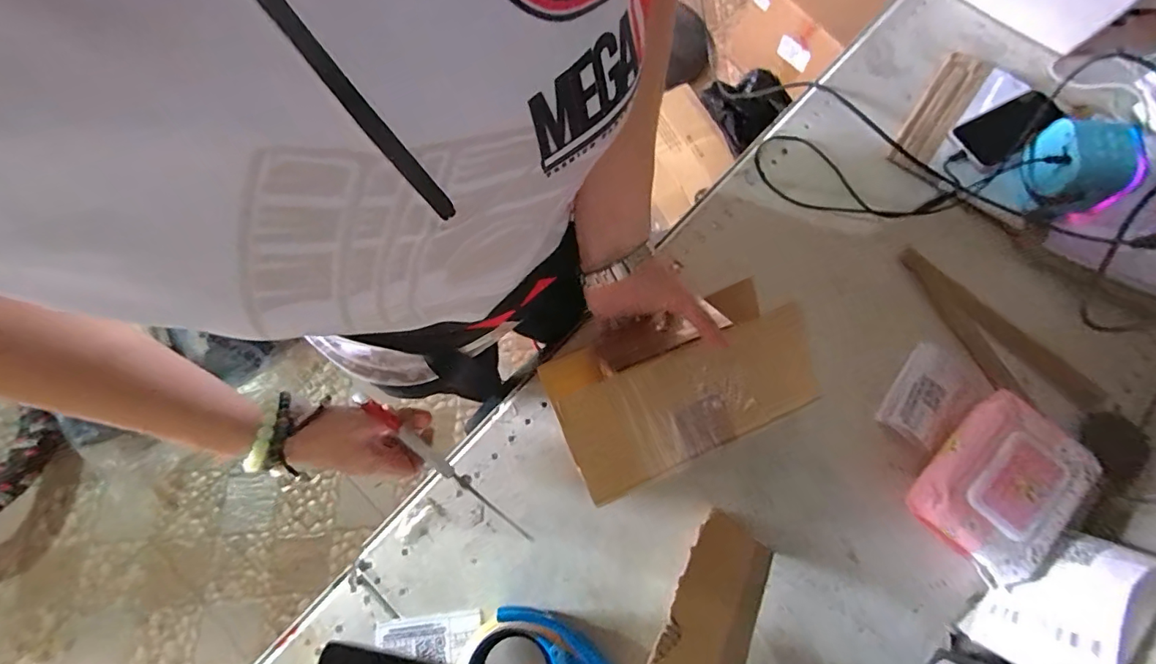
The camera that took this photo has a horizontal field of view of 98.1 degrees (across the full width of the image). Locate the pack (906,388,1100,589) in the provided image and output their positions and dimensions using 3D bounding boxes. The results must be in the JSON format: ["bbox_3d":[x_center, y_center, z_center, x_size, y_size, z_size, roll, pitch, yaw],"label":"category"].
[{"bbox_3d":[0.423,0.150,0.505,0.179,0.051,0.119,-41,76,-13],"label":"pack"}]

